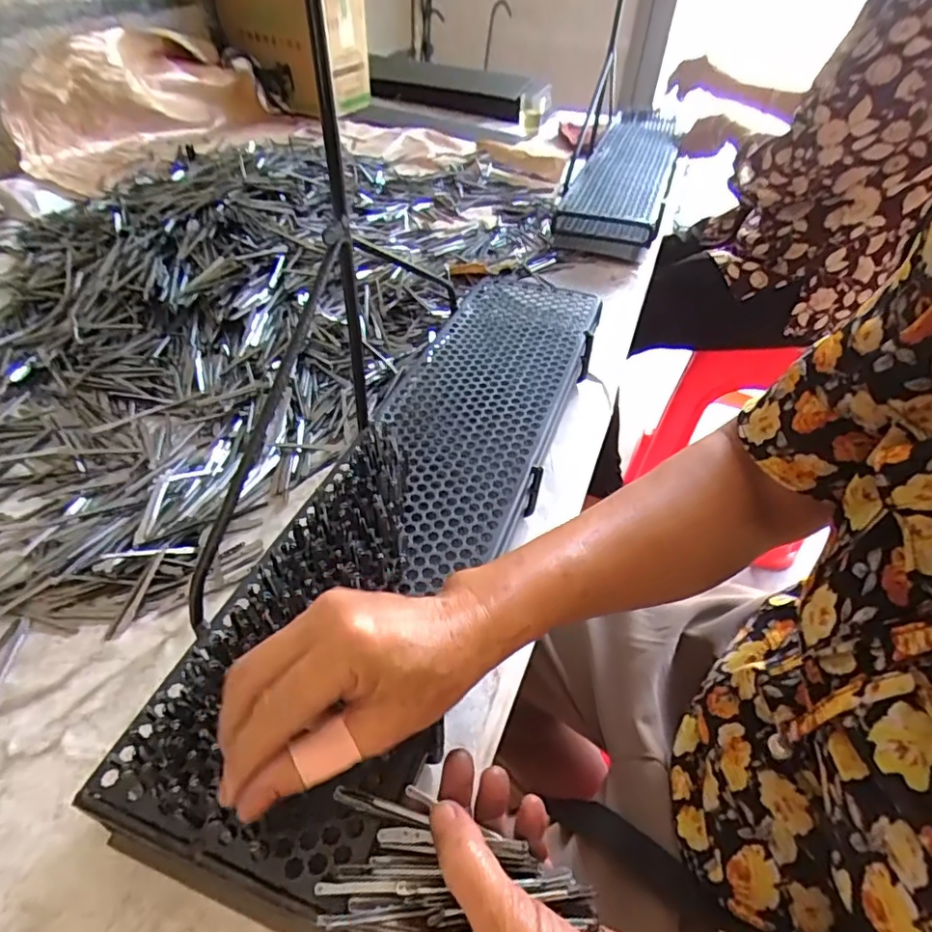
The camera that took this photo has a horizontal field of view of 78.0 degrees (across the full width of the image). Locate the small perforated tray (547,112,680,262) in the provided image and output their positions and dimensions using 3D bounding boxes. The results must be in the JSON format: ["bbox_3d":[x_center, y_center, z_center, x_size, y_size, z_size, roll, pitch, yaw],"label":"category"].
[{"bbox_3d":[0.294,-0.539,1.056,0.154,0.058,0.607,16,45,12],"label":"small perforated tray"}]

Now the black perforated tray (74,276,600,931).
[{"bbox_3d":[-0.015,-0.008,0.461,0.151,0.038,0.599,16,44,13],"label":"black perforated tray"}]

